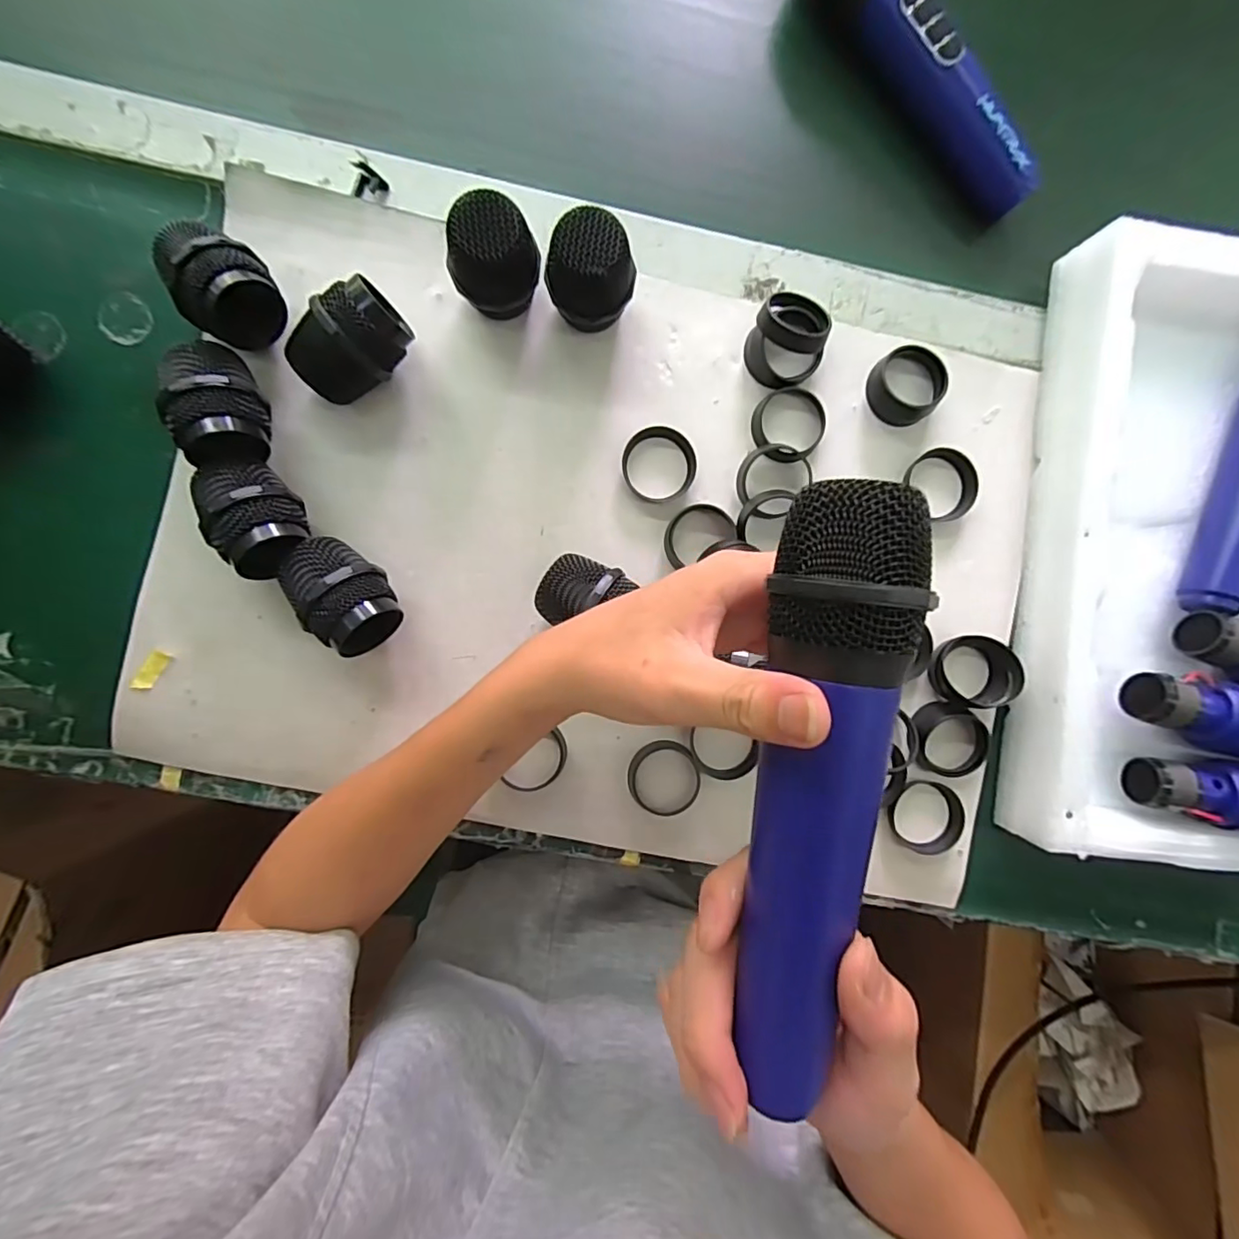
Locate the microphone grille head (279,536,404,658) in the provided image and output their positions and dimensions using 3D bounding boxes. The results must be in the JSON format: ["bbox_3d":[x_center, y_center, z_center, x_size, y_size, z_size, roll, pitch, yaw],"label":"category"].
[{"bbox_3d":[-0.150,-0.015,0.309,0.043,0.049,0.062,-38,92,-4],"label":"microphone grille head"}]

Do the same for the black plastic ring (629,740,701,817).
[{"bbox_3d":[0.027,0.096,0.338,0.043,0.006,0.044,0,89,-4],"label":"black plastic ring"}]

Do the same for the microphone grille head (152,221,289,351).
[{"bbox_3d":[-0.210,-0.176,0.298,0.046,0.047,0.059,-43,92,-4],"label":"microphone grille head"}]

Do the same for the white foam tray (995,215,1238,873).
[{"bbox_3d":[0.391,-0.031,0.338,0.281,0.058,0.351,7,89,-4],"label":"white foam tray"}]

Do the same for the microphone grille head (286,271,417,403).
[{"bbox_3d":[-0.144,-0.149,0.306,0.064,0.047,0.044,-43,92,-4],"label":"microphone grille head"}]

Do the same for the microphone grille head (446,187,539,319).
[{"bbox_3d":[-0.067,-0.190,0.306,0.040,0.060,0.040,0,89,-4],"label":"microphone grille head"}]

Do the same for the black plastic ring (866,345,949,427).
[{"bbox_3d":[0.174,-0.141,0.340,0.042,0.016,0.042,0,89,-4],"label":"black plastic ring"}]

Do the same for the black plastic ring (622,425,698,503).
[{"bbox_3d":[0.024,-0.093,0.338,0.043,0.010,0.043,0,89,-4],"label":"black plastic ring"}]

